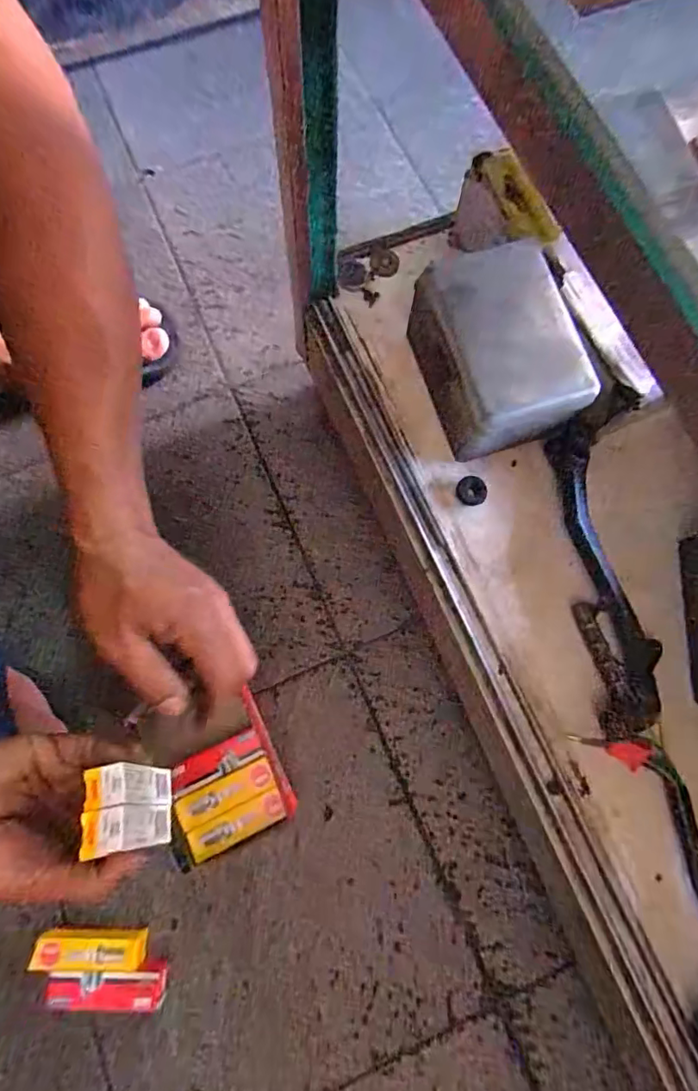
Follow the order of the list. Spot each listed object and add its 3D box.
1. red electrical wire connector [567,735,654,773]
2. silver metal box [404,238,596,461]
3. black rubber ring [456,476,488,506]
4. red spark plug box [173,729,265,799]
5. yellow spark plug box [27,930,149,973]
[{"bbox_3d":[0.158,0.123,0.309,0.049,0.015,0.016,17,76,4],"label":"red electrical wire connector"},{"bbox_3d":[0.088,-0.123,0.340,0.079,0.074,0.116,-20,77,-6],"label":"silver metal box"},{"bbox_3d":[0.086,-0.038,0.354,0.021,0.007,0.019,27,77,6],"label":"black rubber ring"},{"bbox_3d":[-0.112,0.186,0.441,0.078,0.031,0.024,-25,78,-7],"label":"red spark plug box"},{"bbox_3d":[-0.205,0.322,0.408,0.083,0.025,0.025,0,76,-1],"label":"yellow spark plug box"}]

